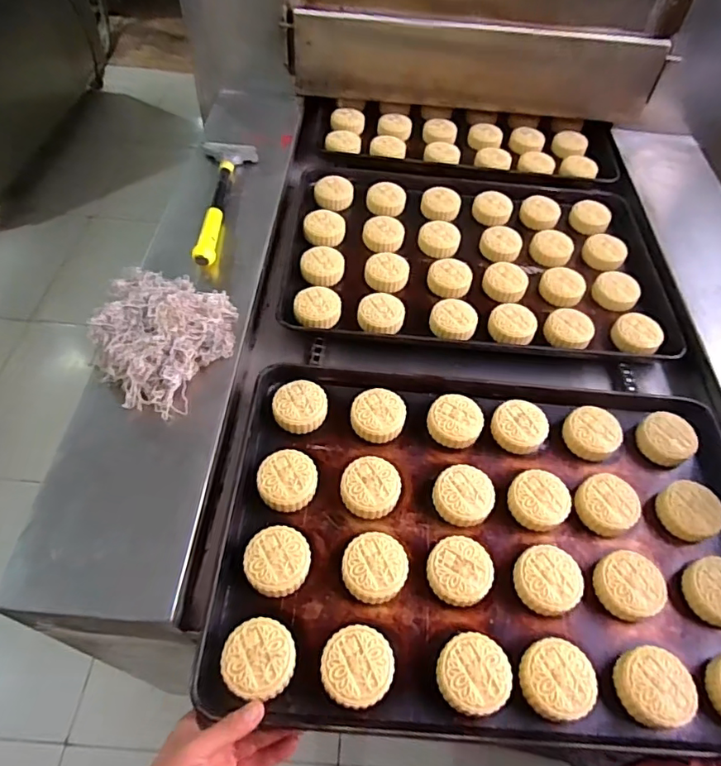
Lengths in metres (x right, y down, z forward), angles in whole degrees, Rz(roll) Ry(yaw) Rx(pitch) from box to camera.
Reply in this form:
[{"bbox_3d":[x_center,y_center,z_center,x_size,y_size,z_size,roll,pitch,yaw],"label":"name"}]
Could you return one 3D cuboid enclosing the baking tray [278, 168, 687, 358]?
[{"bbox_3d":[0.187,-0.218,0.870,0.609,0.041,0.402,5,54,-1],"label":"baking tray"}]

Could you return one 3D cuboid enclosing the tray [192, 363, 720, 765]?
[{"bbox_3d":[0.155,0.162,0.590,0.589,0.039,0.401,5,54,0],"label":"tray"}]

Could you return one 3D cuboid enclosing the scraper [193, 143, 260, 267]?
[{"bbox_3d":[-0.227,-0.310,0.866,0.089,0.026,0.318,0,54,-4],"label":"scraper"}]

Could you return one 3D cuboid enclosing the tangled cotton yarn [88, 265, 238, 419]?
[{"bbox_3d":[-0.252,-0.059,0.668,0.166,0.056,0.200,8,54,2],"label":"tangled cotton yarn"}]

